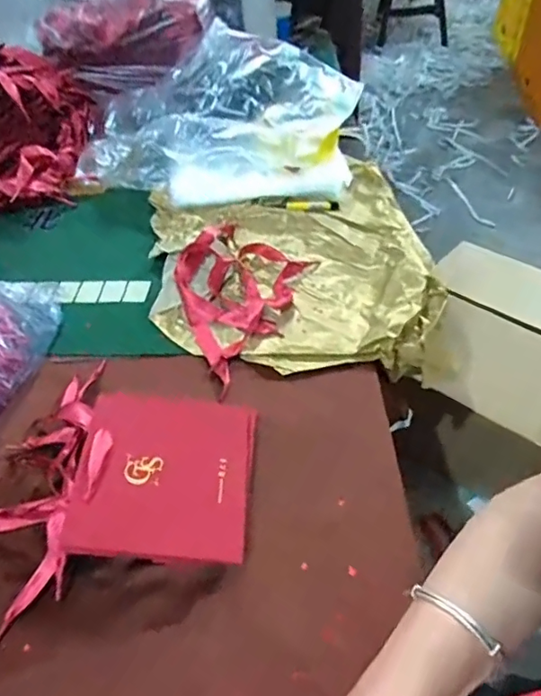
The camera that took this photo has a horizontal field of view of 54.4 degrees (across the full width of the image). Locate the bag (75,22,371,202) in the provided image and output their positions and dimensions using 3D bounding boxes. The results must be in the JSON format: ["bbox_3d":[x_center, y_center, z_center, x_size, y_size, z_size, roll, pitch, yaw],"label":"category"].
[{"bbox_3d":[-0.079,-0.361,0.811,0.409,0.095,0.316,5,50,10],"label":"bag"}]

